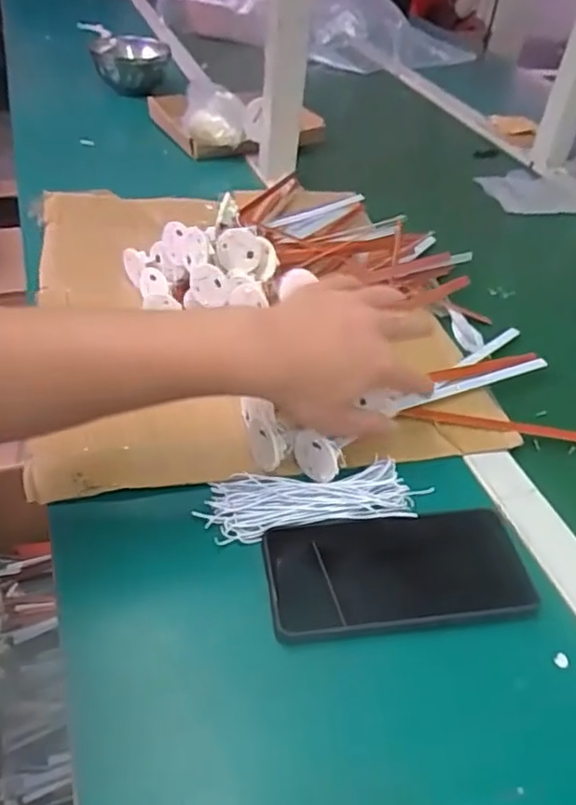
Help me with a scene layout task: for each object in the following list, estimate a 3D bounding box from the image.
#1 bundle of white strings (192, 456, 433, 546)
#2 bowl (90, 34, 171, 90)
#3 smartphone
[{"bbox_3d":[0.018,0.067,0.445,0.150,0.013,0.051,-4,43,-11],"label":"bundle of white strings"},{"bbox_3d":[-0.251,-0.542,1.023,0.120,0.064,0.095,-7,43,-14],"label":"bowl"},{"bbox_3d":[0.068,0.105,0.406,0.160,0.008,0.077,-5,46,-6],"label":"smartphone"}]

